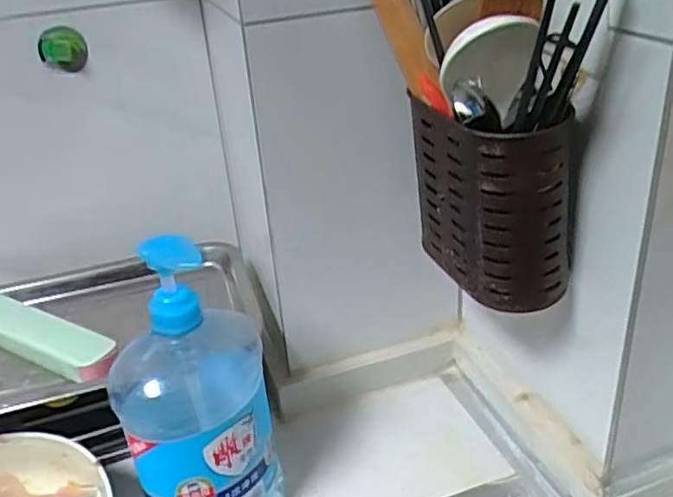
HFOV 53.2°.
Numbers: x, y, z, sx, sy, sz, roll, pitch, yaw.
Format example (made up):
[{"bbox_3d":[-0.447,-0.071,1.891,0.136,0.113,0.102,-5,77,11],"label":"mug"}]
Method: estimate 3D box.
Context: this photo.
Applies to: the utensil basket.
[{"bbox_3d":[0.116,-0.039,0.516,0.074,0.136,0.133,-12,29,-16],"label":"utensil basket"}]

